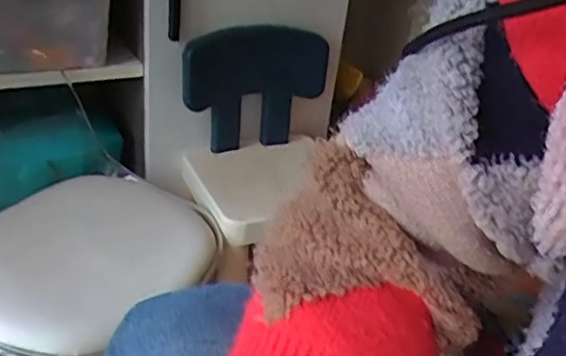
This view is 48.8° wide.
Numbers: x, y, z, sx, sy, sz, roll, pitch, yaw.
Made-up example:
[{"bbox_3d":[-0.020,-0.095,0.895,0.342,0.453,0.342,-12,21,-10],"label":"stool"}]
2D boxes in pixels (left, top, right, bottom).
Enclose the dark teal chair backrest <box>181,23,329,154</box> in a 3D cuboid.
[{"bbox_3d":[-0.046,-0.144,1.021,0.261,0.198,0.035,-14,38,-31],"label":"dark teal chair backrest"}]

